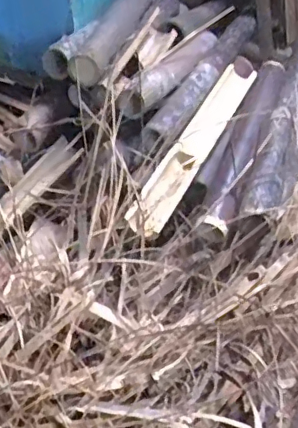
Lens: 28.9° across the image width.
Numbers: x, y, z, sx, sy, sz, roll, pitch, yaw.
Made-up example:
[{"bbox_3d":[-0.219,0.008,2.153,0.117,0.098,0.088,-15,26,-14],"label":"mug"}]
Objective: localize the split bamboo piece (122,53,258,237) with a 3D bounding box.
[{"bbox_3d":[0.103,-0.153,1.162,0.081,0.075,0.513,23,52,14],"label":"split bamboo piece"}]

